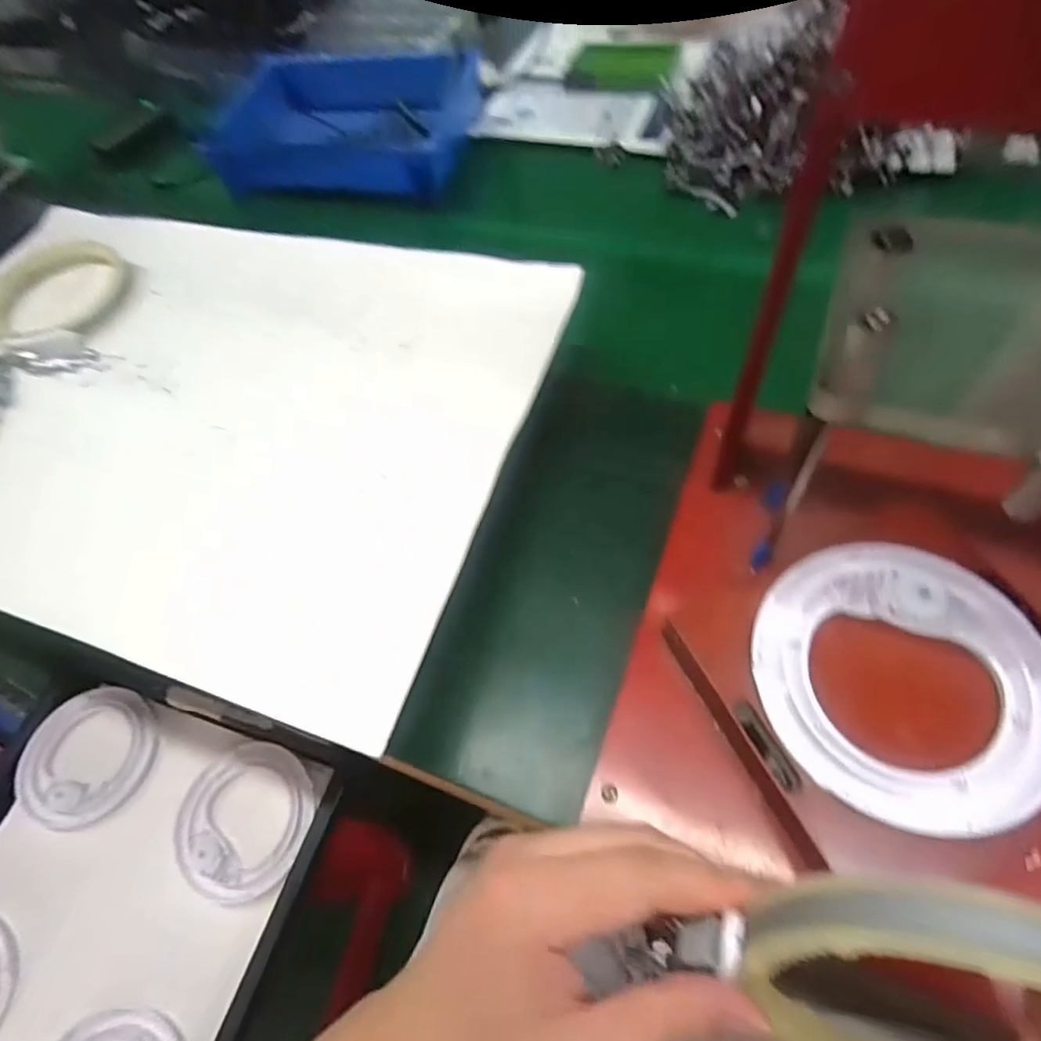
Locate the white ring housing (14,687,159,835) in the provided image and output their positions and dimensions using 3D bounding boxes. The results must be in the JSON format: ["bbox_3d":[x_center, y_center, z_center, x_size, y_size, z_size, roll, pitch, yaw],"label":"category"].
[{"bbox_3d":[-0.446,0.239,0.616,0.125,0.020,0.135,8,60,12],"label":"white ring housing"}]

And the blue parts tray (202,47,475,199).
[{"bbox_3d":[-0.212,-0.484,0.735,0.289,0.078,0.191,6,60,10],"label":"blue parts tray"}]

